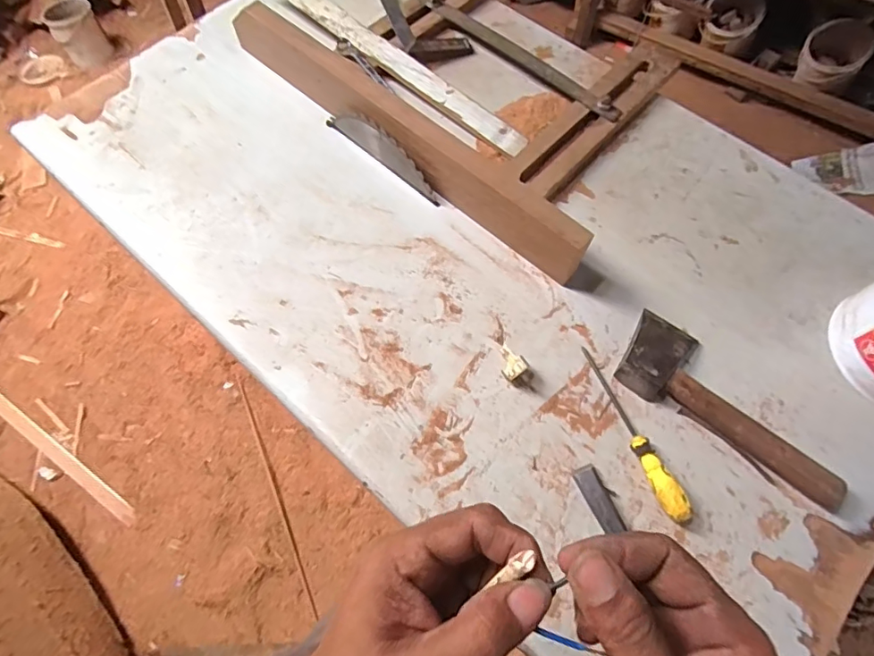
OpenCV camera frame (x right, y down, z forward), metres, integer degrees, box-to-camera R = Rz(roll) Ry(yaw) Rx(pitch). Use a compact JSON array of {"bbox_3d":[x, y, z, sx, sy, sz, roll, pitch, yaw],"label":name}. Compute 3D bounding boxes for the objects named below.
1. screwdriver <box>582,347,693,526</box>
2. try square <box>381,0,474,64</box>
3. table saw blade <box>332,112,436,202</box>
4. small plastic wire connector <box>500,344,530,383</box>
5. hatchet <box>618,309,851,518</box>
[{"bbox_3d":[0.224,0.119,0.591,0.024,0.025,0.217,-22,64,-8],"label":"screwdriver"},{"bbox_3d":[-0.031,-0.527,0.840,0.110,0.024,0.260,-19,64,-6],"label":"try square"},{"bbox_3d":[-0.078,-0.256,0.718,0.190,0.066,0.009,41,72,15],"label":"table saw blade"},{"bbox_3d":[0.088,0.043,0.622,0.030,0.027,0.043,-34,69,-12],"label":"small plastic wire connector"},{"bbox_3d":[0.350,0.086,0.595,0.272,0.035,0.113,31,69,17],"label":"hatchet"}]

